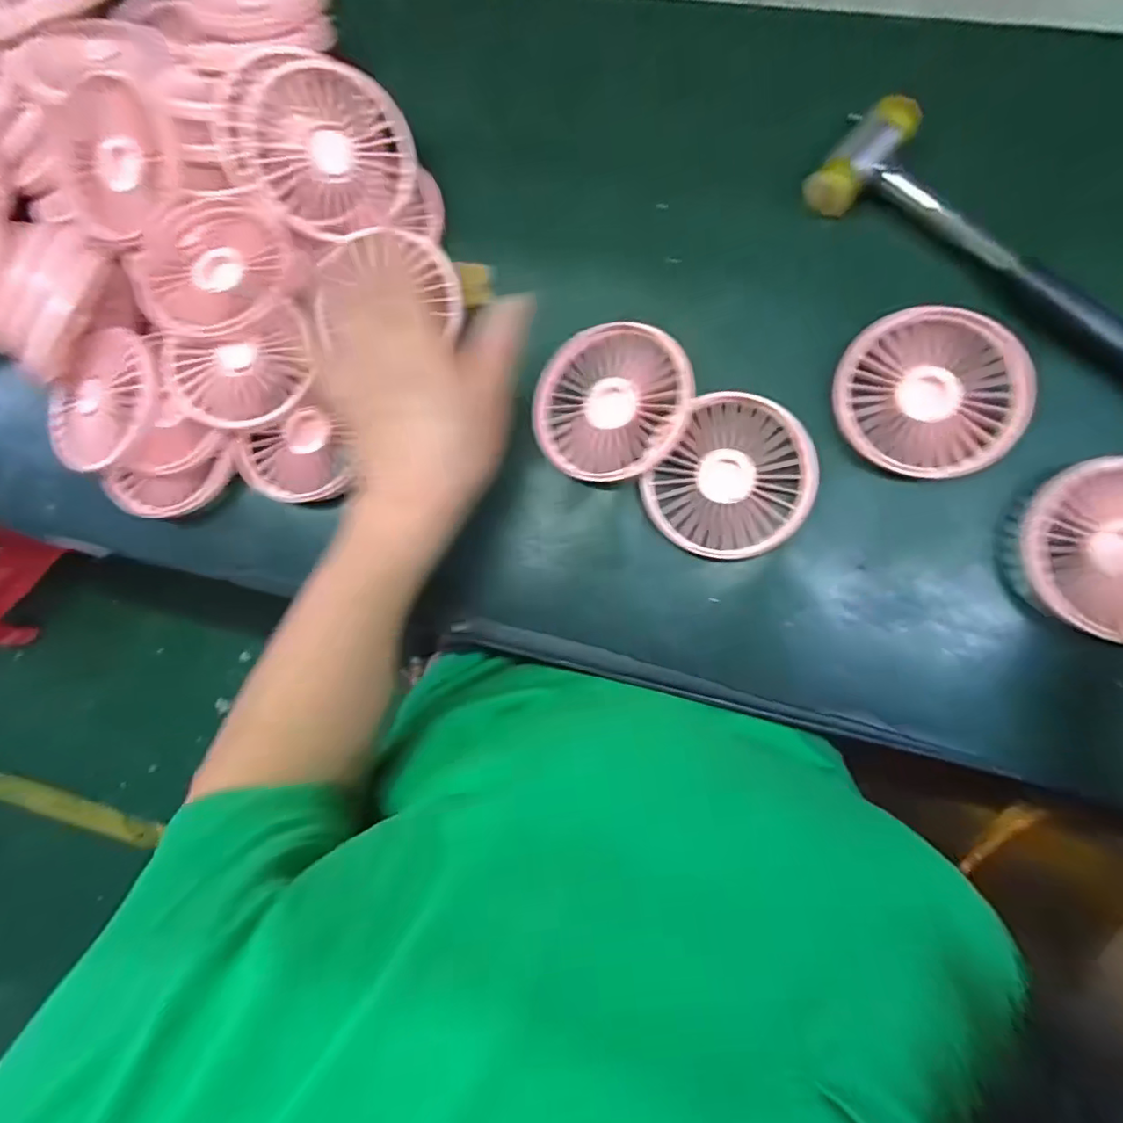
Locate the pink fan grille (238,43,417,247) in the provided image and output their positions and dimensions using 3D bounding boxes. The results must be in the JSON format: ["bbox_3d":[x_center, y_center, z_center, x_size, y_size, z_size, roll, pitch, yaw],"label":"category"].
[{"bbox_3d":[-0.135,-0.242,0.329,0.088,0.014,0.092,-5,109,-16],"label":"pink fan grille"}]

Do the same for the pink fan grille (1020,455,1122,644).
[{"bbox_3d":[0.277,-0.004,0.282,0.085,0.024,0.091,-1,86,8],"label":"pink fan grille"}]

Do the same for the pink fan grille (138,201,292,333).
[{"bbox_3d":[-0.206,-0.175,0.336,0.084,0.015,0.081,-1,86,8],"label":"pink fan grille"}]

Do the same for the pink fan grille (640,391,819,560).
[{"bbox_3d":[0.095,-0.044,0.313,0.079,0.010,0.087,37,91,9],"label":"pink fan grille"}]

